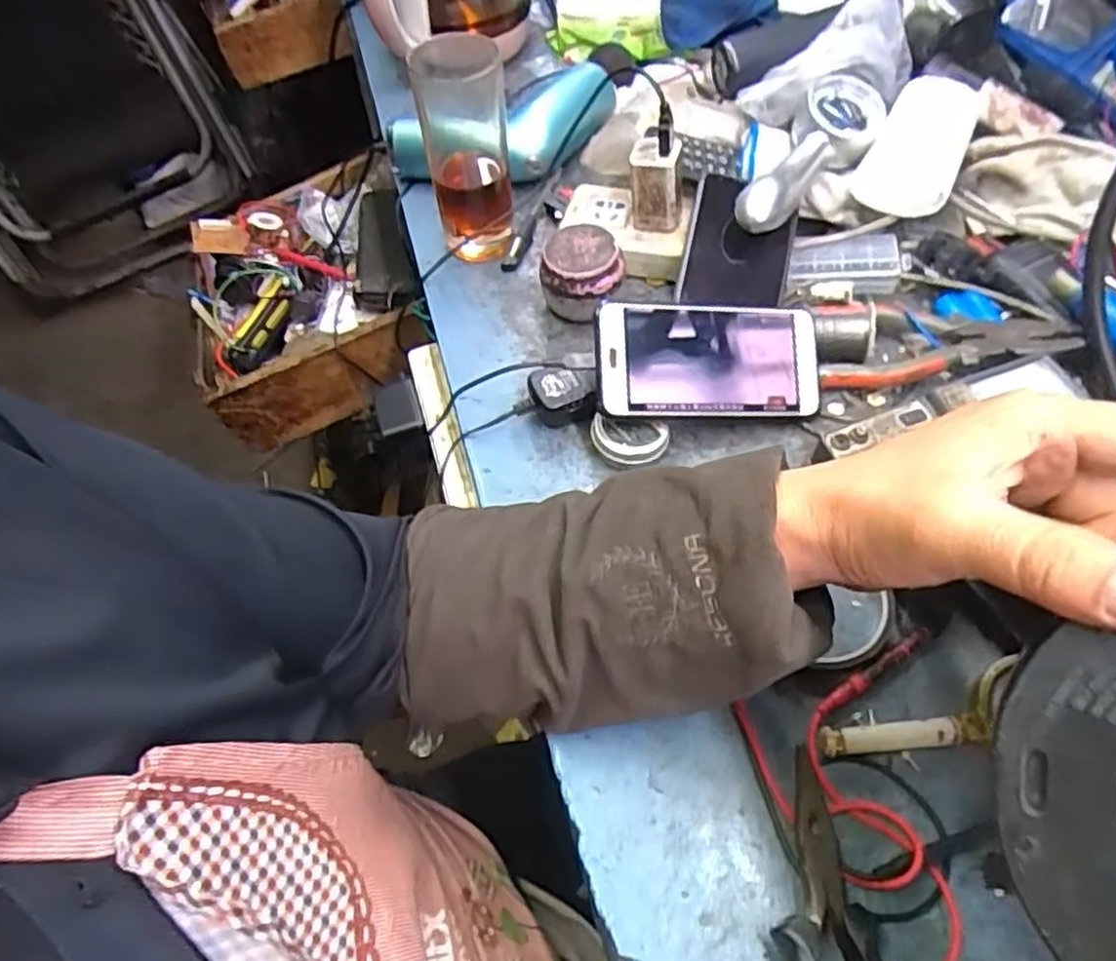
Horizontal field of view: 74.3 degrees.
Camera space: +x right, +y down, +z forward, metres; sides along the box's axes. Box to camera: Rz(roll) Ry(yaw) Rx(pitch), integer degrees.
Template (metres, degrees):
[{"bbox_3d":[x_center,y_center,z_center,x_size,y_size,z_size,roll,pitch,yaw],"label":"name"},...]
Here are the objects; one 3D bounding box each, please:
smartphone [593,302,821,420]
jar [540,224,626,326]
[{"bbox_3d":[0.102,-0.079,0.490,0.158,0.008,0.078,-2,84,-13],"label":"smartphone"},{"bbox_3d":[0.019,-0.154,0.557,0.061,0.051,0.058,3,56,4],"label":"jar"}]

